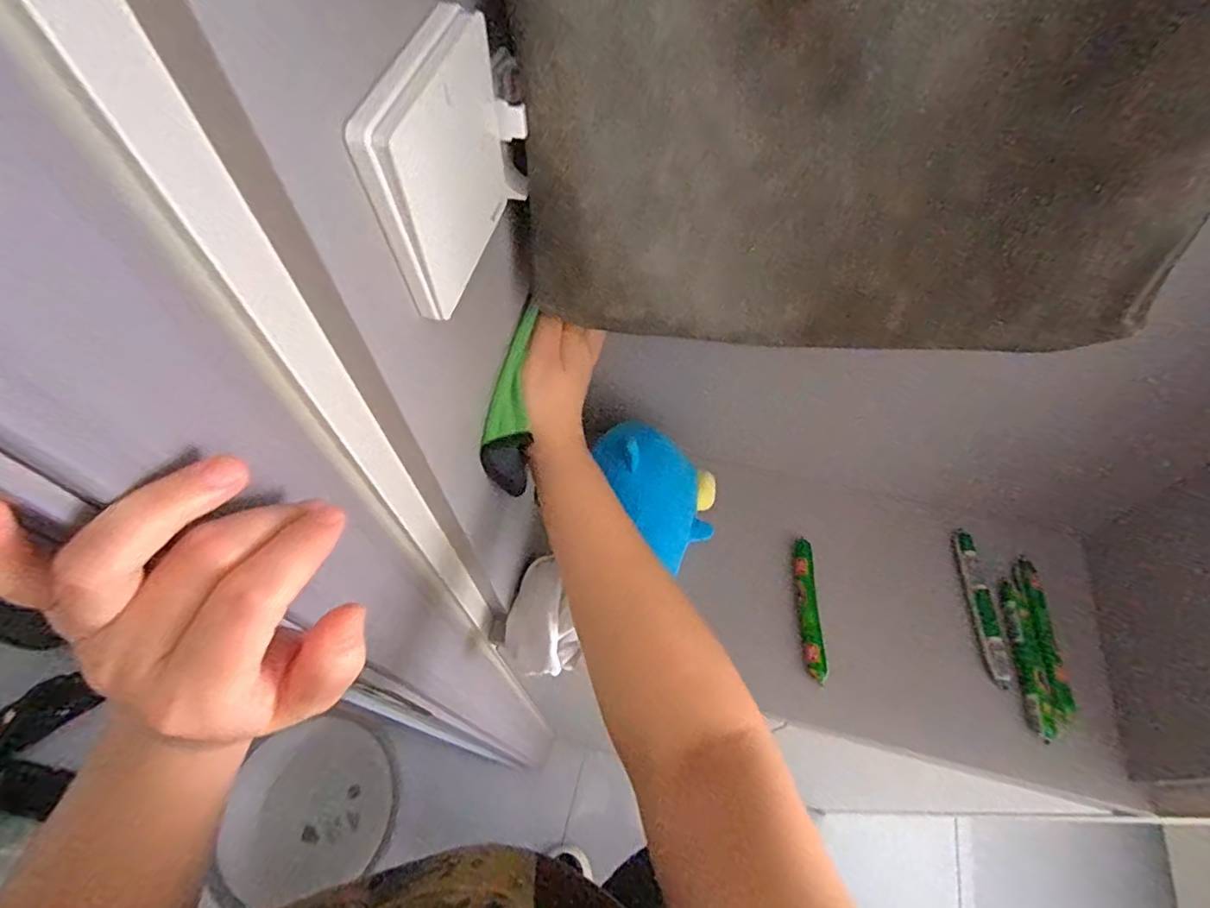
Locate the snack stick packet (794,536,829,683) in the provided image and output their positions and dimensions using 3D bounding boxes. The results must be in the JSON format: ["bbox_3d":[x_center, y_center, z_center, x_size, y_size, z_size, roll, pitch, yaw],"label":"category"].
[{"bbox_3d":[0.196,0.145,0.552,0.017,0.013,0.136,3,59,3],"label":"snack stick packet"}]

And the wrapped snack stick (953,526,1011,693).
[{"bbox_3d":[0.364,0.146,0.557,0.019,0.015,0.147,1,59,2],"label":"wrapped snack stick"}]

